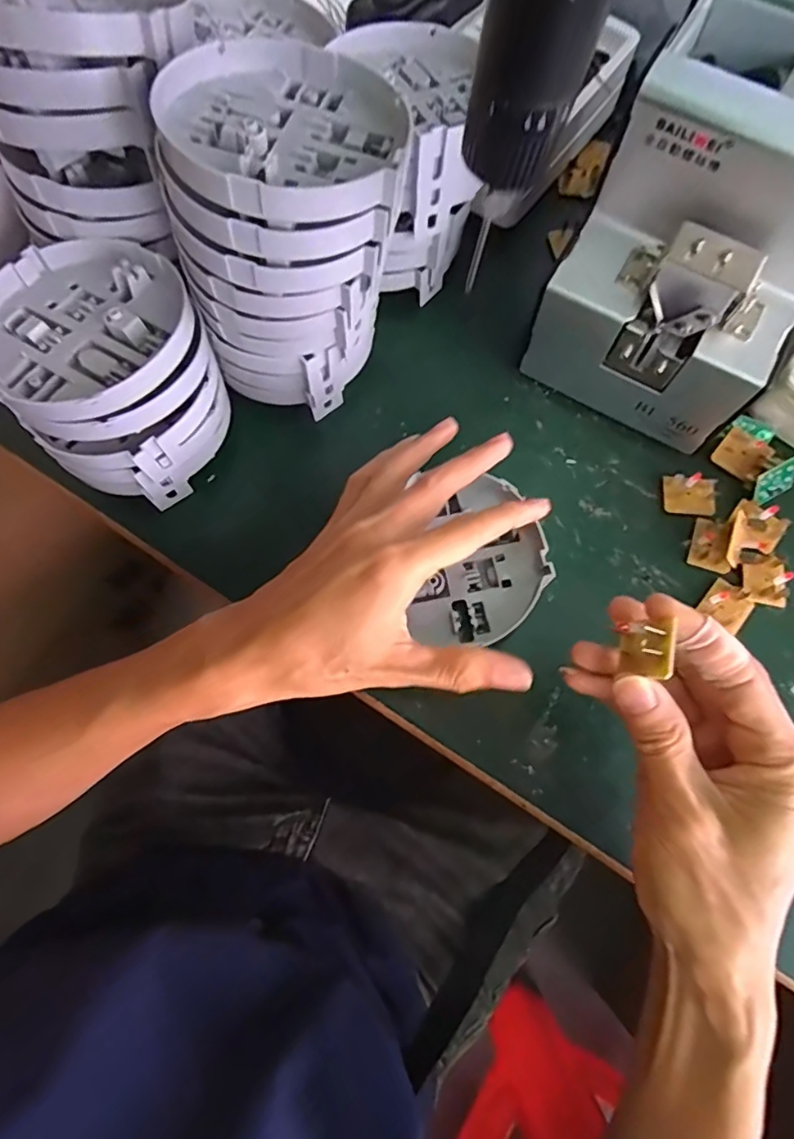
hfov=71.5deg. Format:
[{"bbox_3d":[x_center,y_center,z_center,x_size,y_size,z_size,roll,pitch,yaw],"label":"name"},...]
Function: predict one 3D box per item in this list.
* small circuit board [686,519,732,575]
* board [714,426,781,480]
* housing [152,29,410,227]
[{"bbox_3d":[0.186,-0.015,0.325,0.023,0.008,0.030,15,82,28],"label":"small circuit board"},{"bbox_3d":[0.217,-0.070,0.344,0.034,0.006,0.024,34,108,0],"label":"board"},{"bbox_3d":[-0.047,-0.193,0.235,0.101,0.026,0.106,0,73,-1],"label":"housing"}]

